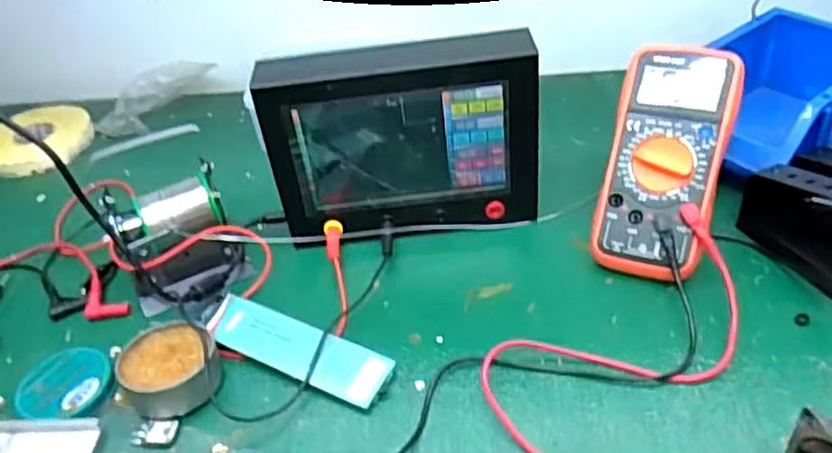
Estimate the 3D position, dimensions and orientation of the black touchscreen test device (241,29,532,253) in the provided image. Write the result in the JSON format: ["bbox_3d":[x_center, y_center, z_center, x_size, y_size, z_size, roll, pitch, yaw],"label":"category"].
[{"bbox_3d":[-0.010,-0.062,0.544,0.202,0.157,0.058,-9,39,-2],"label":"black touchscreen test device"}]

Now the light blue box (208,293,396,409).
[{"bbox_3d":[-0.086,0.085,0.490,0.145,0.016,0.043,16,45,26],"label":"light blue box"}]

